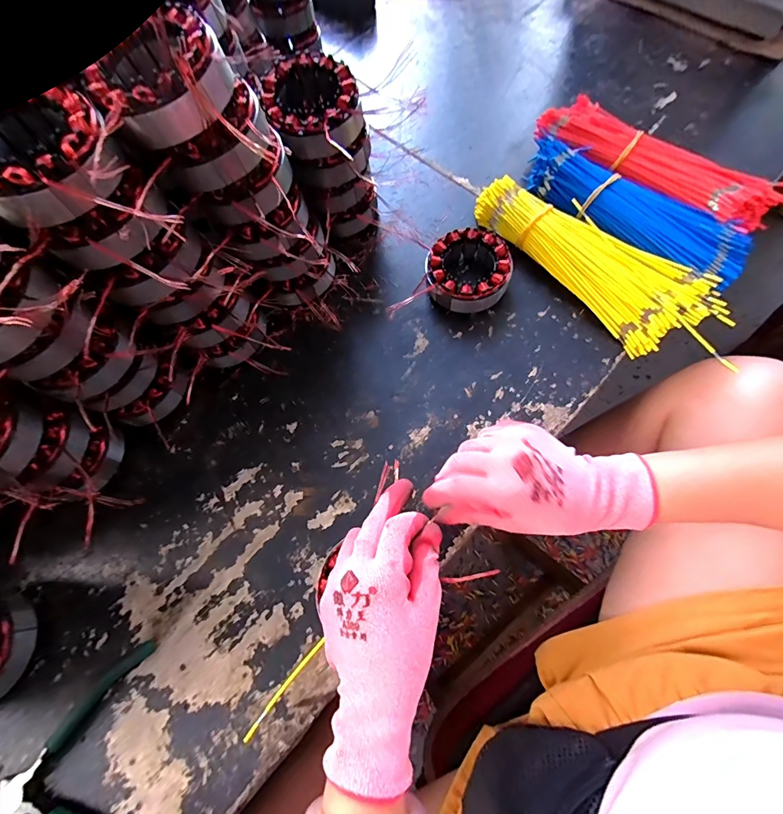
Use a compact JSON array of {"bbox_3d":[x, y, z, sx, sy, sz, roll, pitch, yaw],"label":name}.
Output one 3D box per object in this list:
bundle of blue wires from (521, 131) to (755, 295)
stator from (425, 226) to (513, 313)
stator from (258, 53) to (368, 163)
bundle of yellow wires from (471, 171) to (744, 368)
[{"bbox_3d":[0.254,-0.212,0.419,0.246,0.050,0.081,41,77,15],"label":"bundle of blue wires"},{"bbox_3d":[0.080,-0.146,0.410,0.085,0.041,0.084,-1,71,2],"label":"stator"},{"bbox_3d":[-0.068,-0.262,0.343,0.081,0.045,0.090,-18,71,-4],"label":"stator"},{"bbox_3d":[0.218,-0.155,0.405,0.089,0.040,0.275,-37,73,-10],"label":"bundle of yellow wires"}]

